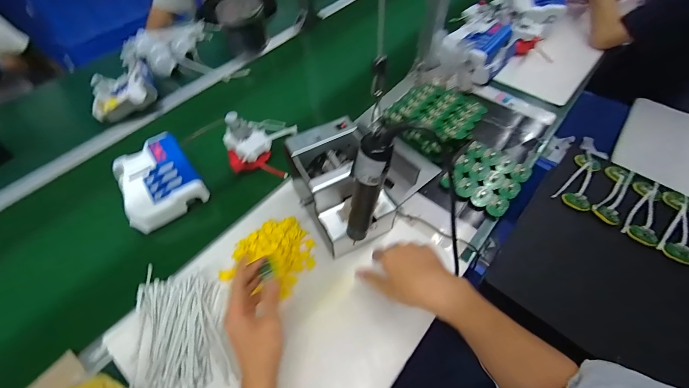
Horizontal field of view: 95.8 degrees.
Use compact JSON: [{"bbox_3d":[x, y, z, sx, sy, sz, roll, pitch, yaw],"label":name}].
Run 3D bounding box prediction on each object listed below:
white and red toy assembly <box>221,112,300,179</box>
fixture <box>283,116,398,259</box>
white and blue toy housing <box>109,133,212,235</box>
[{"bbox_3d":[-0.174,-0.109,0.656,0.143,0.096,0.113,-8,55,-7],"label":"white and red toy assembly"},{"bbox_3d":[-0.011,-0.007,0.550,0.142,0.139,0.179,-24,58,-18],"label":"fixture"},{"bbox_3d":[-0.376,-0.025,0.634,0.140,0.065,0.189,-32,61,-22],"label":"white and blue toy housing"}]

